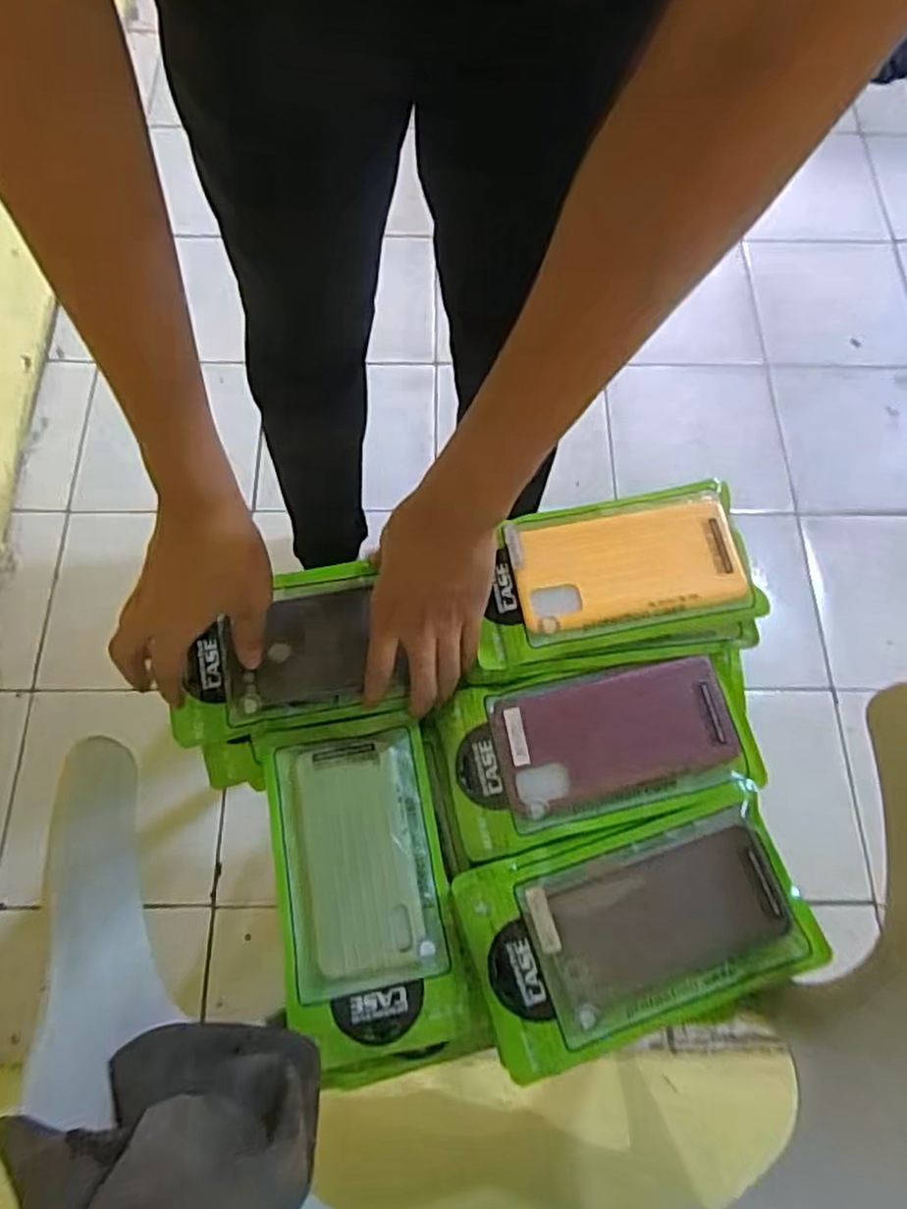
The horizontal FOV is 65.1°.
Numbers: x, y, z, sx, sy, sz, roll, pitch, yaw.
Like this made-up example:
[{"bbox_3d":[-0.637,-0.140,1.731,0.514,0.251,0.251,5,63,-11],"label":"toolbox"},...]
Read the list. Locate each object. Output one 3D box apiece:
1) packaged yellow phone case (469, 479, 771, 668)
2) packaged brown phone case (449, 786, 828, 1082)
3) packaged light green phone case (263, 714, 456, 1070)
[{"bbox_3d":[0.112,-0.029,0.516,0.193,0.023,0.109,-10,69,-4],"label":"packaged yellow phone case"},{"bbox_3d":[0.115,0.202,0.448,0.208,0.019,0.119,-15,69,-6],"label":"packaged brown phone case"},{"bbox_3d":[-0.064,0.185,0.480,0.107,0.016,0.208,-9,69,-4],"label":"packaged light green phone case"}]

